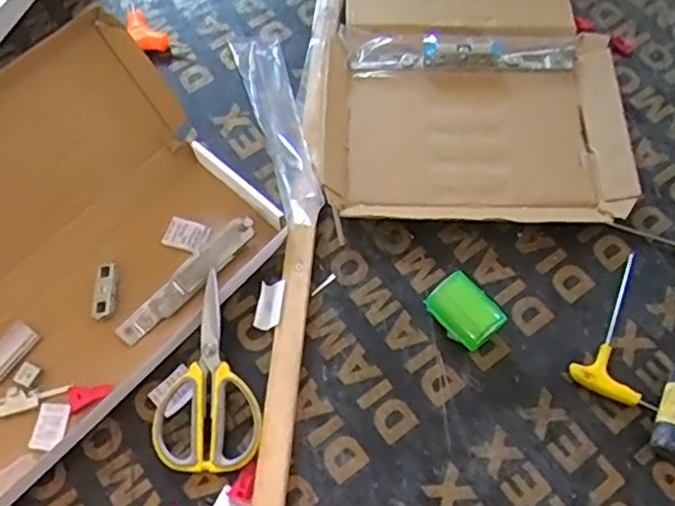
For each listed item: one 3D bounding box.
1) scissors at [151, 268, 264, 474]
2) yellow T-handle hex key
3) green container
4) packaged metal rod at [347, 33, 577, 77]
[{"bbox_3d":[-0.111,0.103,0.555,0.093,0.022,0.164,0,77,0],"label":"scissors"},{"bbox_3d":[0.263,0.065,0.571,0.071,0.020,0.140,24,67,11],"label":"yellow T-handle hex key"},{"bbox_3d":[0.114,0.054,0.572,0.047,0.037,0.064,-37,70,-16],"label":"green container"},{"bbox_3d":[0.134,-0.218,0.672,0.239,0.029,0.047,-3,65,-1],"label":"packaged metal rod"}]

